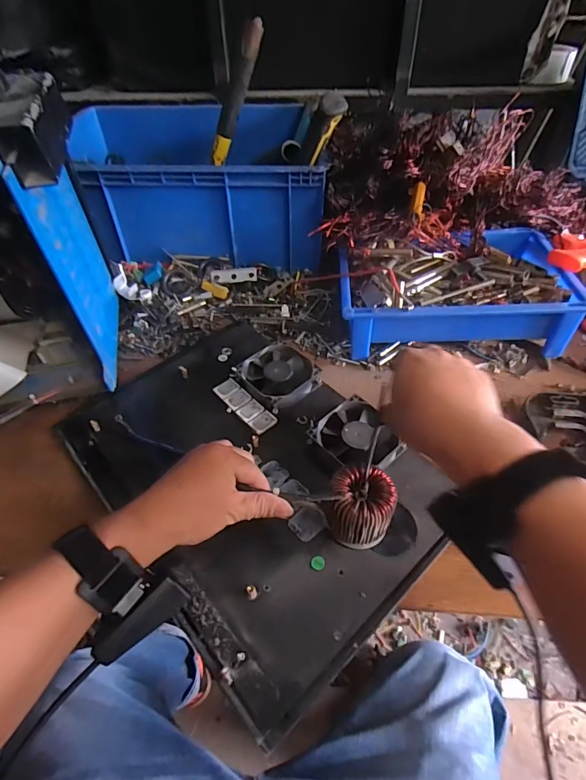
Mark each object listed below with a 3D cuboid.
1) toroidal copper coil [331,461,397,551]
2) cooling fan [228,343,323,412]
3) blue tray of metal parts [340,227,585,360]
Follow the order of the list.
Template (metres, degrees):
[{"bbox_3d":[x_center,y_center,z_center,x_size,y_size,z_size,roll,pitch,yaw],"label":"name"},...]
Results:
[{"bbox_3d":[0.062,0.109,0.376,0.053,0.068,0.050,0,47,0],"label":"toroidal copper coil"},{"bbox_3d":[-0.019,-0.019,0.511,0.082,0.026,0.080,-36,56,-28],"label":"cooling fan"},{"bbox_3d":[0.215,-0.148,0.589,0.302,0.085,0.210,-2,47,-1],"label":"blue tray of metal parts"}]

